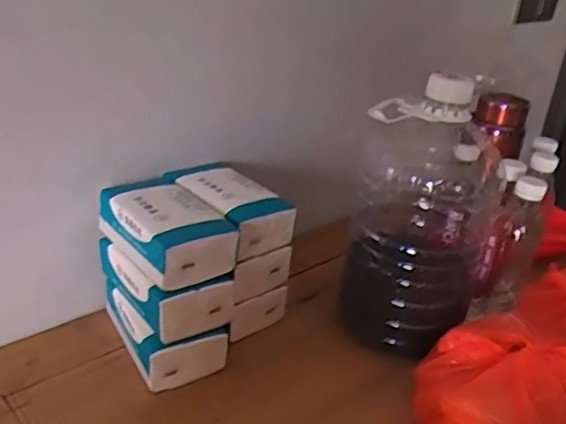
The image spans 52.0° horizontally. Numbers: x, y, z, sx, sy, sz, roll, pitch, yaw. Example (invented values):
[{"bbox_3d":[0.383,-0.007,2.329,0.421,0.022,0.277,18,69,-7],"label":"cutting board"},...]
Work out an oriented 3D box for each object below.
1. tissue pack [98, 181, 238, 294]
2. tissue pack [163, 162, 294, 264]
[{"bbox_3d":[-0.133,0.018,0.650,0.097,0.057,0.157,-16,34,-36],"label":"tissue pack"},{"bbox_3d":[-0.070,-0.007,0.712,0.095,0.060,0.155,-19,36,-39],"label":"tissue pack"}]

